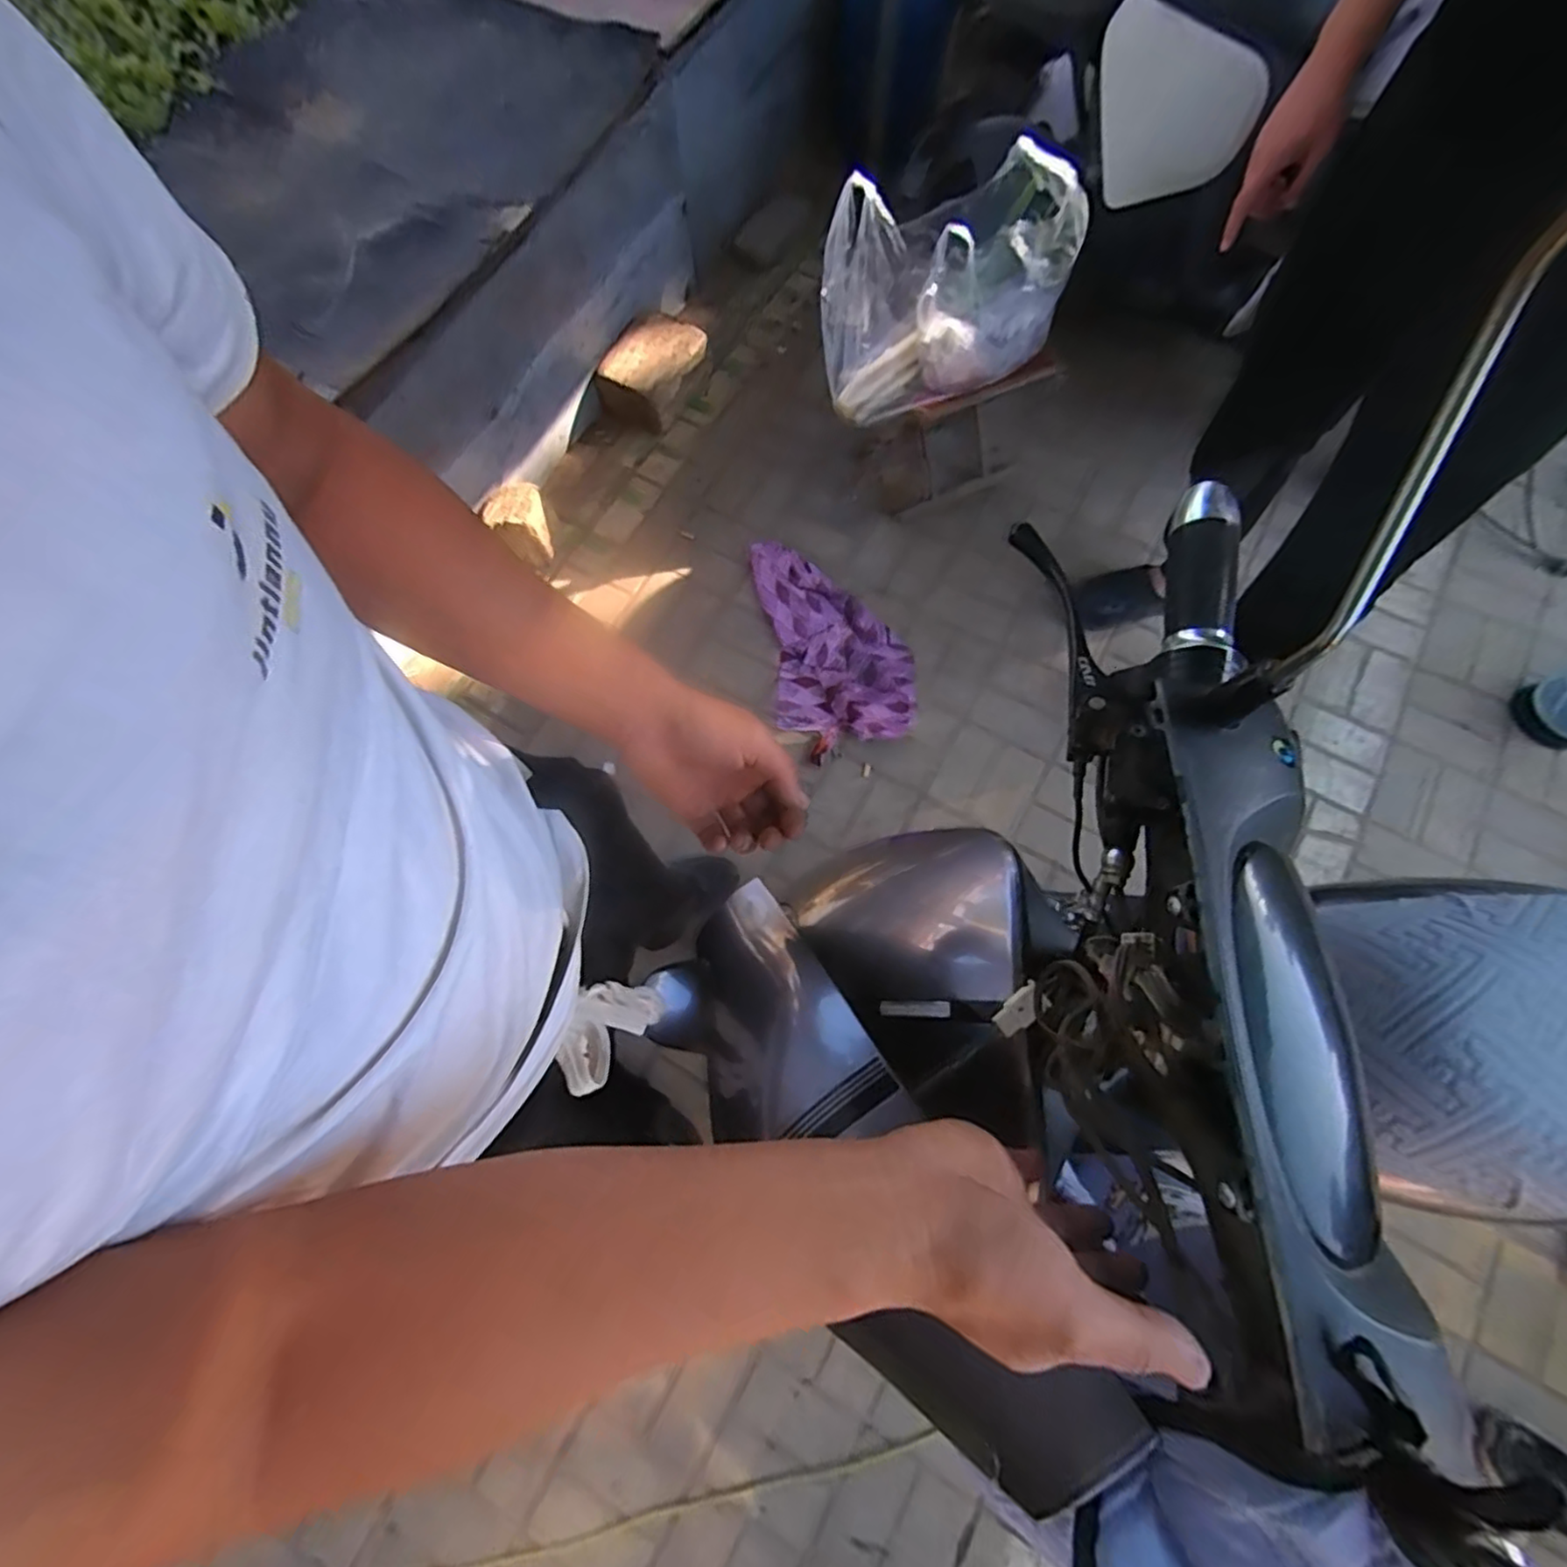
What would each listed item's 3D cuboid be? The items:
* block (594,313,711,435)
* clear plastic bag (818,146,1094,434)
[{"bbox_3d":[-0.308,-1.007,1.628,0.185,0.159,0.256,36,76,13],"label":"block"},{"bbox_3d":[0.290,-0.905,1.219,0.436,0.328,0.205,-11,73,-2],"label":"clear plastic bag"}]

